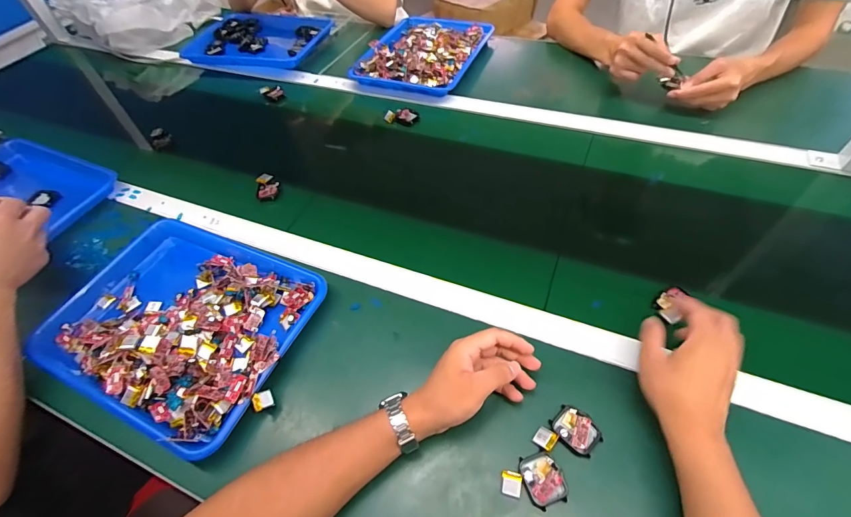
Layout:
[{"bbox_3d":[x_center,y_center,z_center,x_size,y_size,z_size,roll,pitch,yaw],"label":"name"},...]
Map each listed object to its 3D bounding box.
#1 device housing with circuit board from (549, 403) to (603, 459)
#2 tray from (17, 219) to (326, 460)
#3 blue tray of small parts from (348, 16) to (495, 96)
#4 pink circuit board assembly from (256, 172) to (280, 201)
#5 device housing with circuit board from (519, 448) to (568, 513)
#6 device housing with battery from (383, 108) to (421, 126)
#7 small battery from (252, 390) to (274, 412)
[{"bbox_3d":[0.158,0.179,0.414,0.038,0.013,0.047,-38,59,-21],"label":"device housing with circuit board"},{"bbox_3d":[-0.323,0.079,0.534,0.336,0.053,0.266,16,56,17],"label":"tray"},{"bbox_3d":[0.002,-0.485,0.912,0.236,0.027,0.322,16,56,17],"label":"blue tray of small parts"},{"bbox_3d":[-0.276,-0.128,0.689,0.034,0.022,0.053,-11,53,-3],"label":"pink circuit board assembly"},{"bbox_3d":[0.117,0.218,0.391,0.039,0.009,0.047,-19,54,-9],"label":"device housing with circuit board"},{"bbox_3d":[-0.046,-0.283,0.786,0.067,0.019,0.031,13,56,15],"label":"device housing with battery"},{"bbox_3d":[-0.184,0.161,0.450,0.006,0.025,0.020,-26,76,32],"label":"small battery"}]

